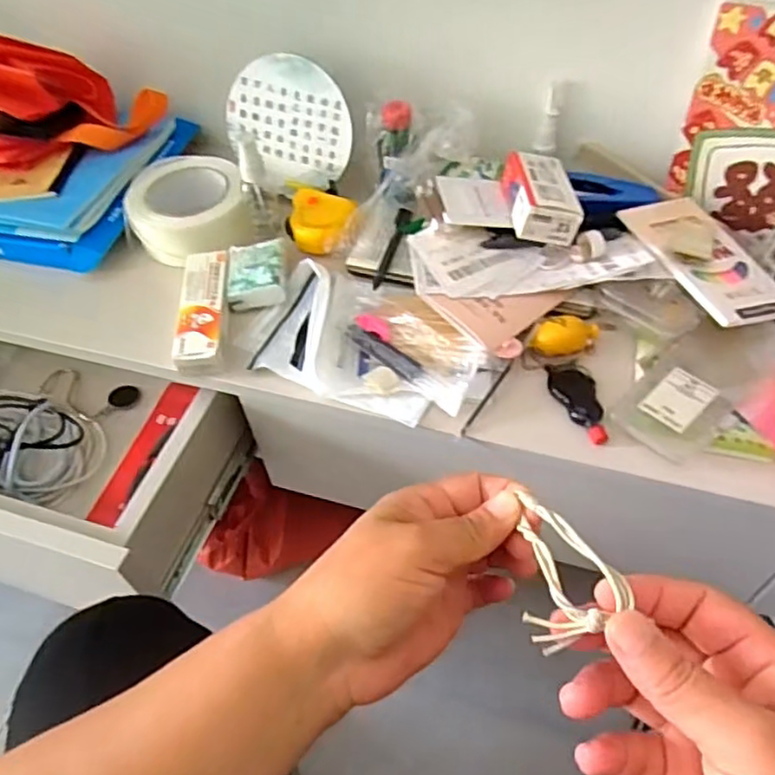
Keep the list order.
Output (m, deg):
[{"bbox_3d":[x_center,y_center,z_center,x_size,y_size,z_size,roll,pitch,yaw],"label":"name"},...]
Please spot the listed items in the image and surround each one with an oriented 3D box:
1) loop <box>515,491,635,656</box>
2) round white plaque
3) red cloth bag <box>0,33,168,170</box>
[{"bbox_3d":[0.064,0.073,0.269,0.037,0.024,0.062,-26,54,-16],"label":"loop"},{"bbox_3d":[-0.103,-0.270,0.684,0.135,0.131,0.010,25,32,4],"label":"round white plaque"},{"bbox_3d":[-0.388,-0.303,0.692,0.285,0.117,0.088,-16,52,-9],"label":"red cloth bag"}]

